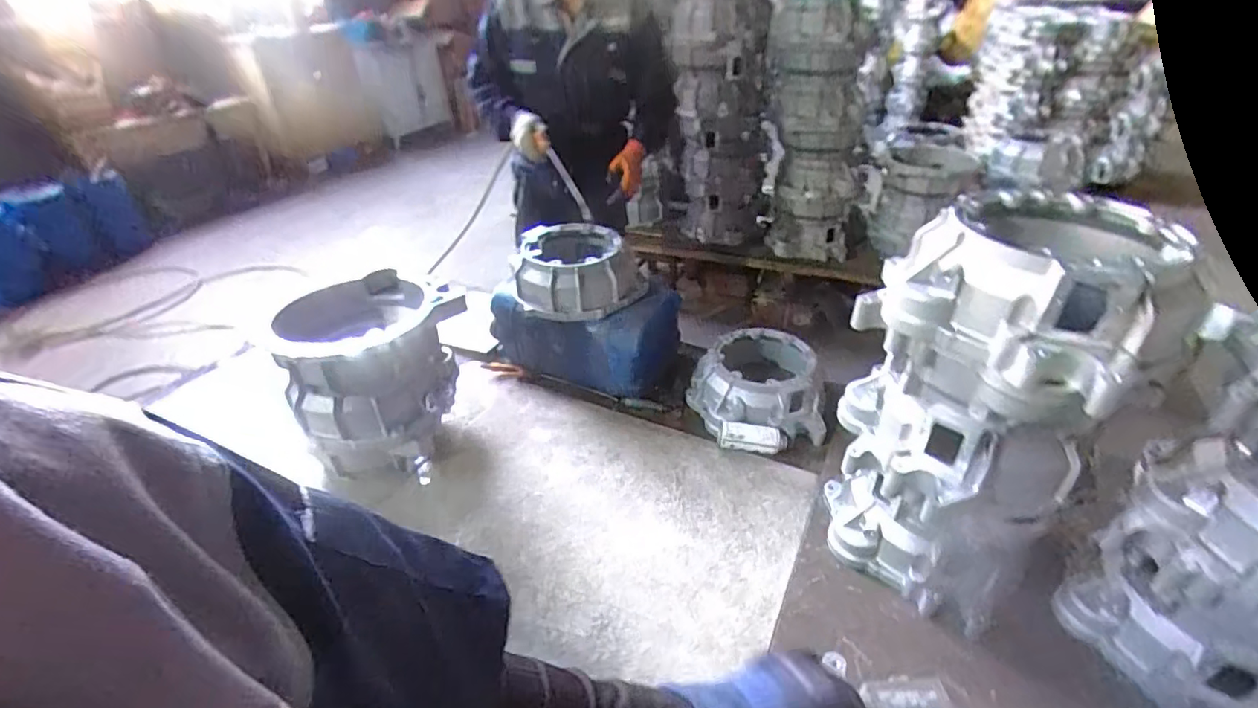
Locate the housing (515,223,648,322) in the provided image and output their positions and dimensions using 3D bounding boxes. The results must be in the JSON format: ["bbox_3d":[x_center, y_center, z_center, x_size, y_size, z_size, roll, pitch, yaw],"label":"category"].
[{"bbox_3d":[-0.120,-0.206,1.398,0.315,0.147,0.264,0,35,3],"label":"housing"}]

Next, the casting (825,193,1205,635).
[{"bbox_3d":[0.521,0.101,0.850,0.296,0.608,0.325,-18,38,-22],"label":"casting"}]

